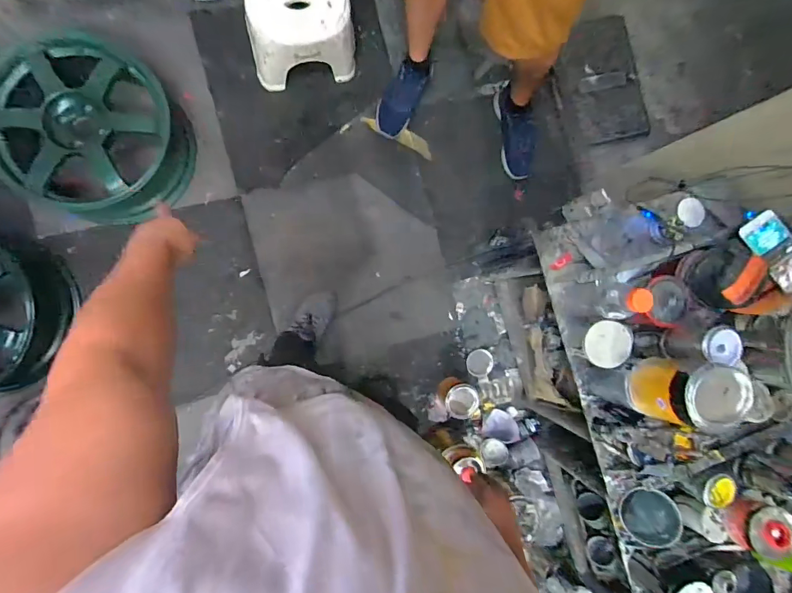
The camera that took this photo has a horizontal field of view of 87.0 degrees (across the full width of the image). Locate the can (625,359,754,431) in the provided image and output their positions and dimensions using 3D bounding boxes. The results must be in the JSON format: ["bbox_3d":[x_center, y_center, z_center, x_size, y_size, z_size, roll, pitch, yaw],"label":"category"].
[{"bbox_3d":[0.488,0.159,0.710,0.108,0.143,0.105,-1,87,-6],"label":"can"}]

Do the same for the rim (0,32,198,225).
[{"bbox_3d":[-0.887,-0.468,1.224,0.481,0.209,0.465,30,84,-3],"label":"rim"}]

